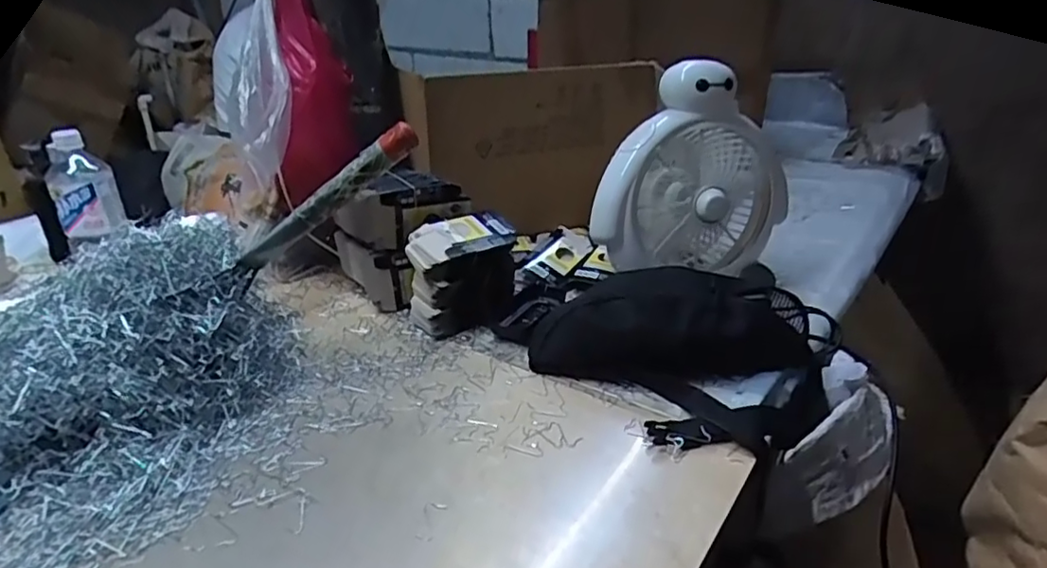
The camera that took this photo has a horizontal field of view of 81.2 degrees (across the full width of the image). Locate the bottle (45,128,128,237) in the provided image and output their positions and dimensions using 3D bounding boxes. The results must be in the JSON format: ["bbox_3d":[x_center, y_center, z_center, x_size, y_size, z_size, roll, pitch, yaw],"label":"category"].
[{"bbox_3d":[-0.597,-0.137,0.826,0.075,0.127,0.069,-20,34,-34],"label":"bottle"}]

